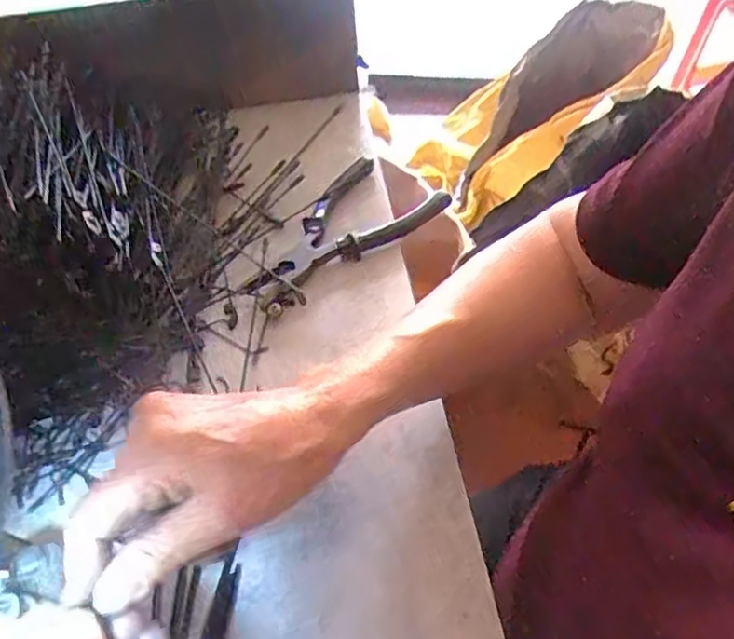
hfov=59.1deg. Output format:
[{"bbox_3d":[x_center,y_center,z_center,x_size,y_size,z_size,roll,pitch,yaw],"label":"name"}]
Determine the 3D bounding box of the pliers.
[{"bbox_3d":[-0.024,-0.064,0.496,0.082,0.014,0.172,30,55,28],"label":"pliers"}]

